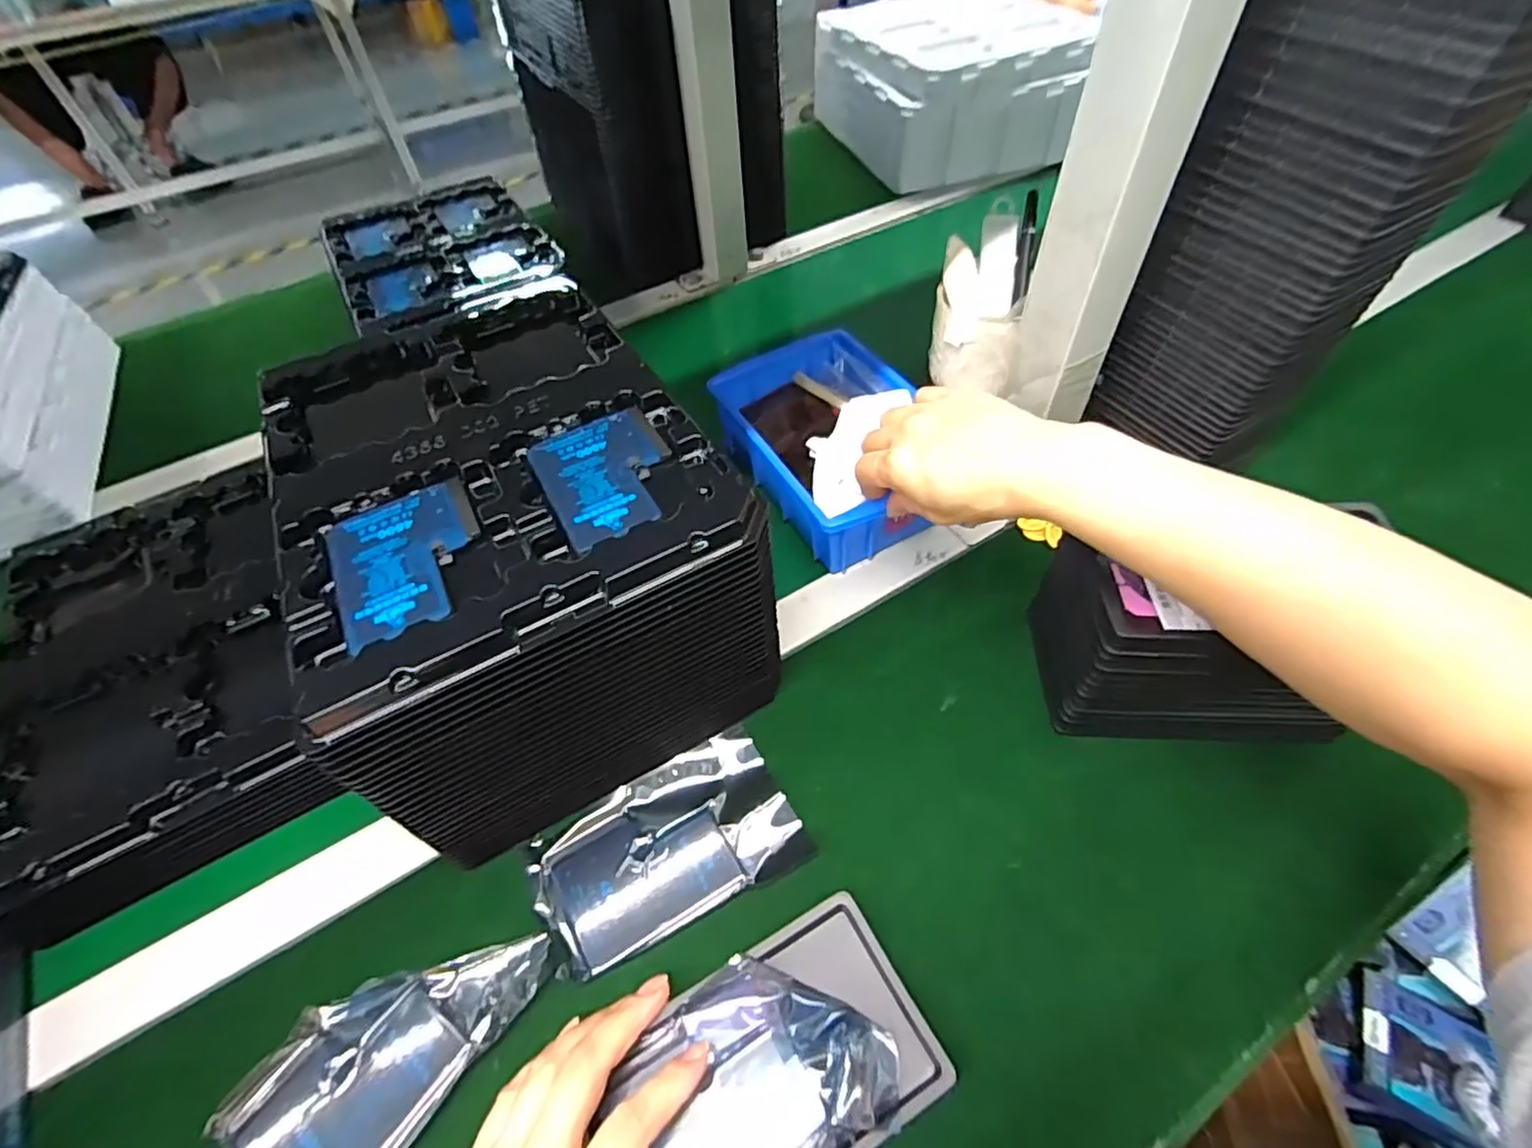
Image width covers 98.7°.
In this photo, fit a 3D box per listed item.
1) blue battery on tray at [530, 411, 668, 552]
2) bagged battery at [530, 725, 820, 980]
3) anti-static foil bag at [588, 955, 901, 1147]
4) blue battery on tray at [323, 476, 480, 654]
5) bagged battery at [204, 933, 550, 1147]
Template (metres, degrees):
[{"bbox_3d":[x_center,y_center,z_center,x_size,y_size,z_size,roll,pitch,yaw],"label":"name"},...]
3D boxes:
[{"bbox_3d":[-0.081,-0.052,0.338,0.065,0.007,0.092,-24,54,-14],"label":"blue battery on tray"},{"bbox_3d":[-0.057,0.152,0.372,0.141,0.006,0.086,-25,55,-14],"label":"bagged battery"},{"bbox_3d":[-0.010,0.230,0.300,0.126,0.016,0.082,-26,55,-14],"label":"anti-static foil bag"},{"bbox_3d":[-0.169,-0.008,0.311,0.067,0.009,0.093,-26,55,-16],"label":"blue battery on tray"},{"bbox_3d":[-0.185,0.231,0.324,0.080,0.010,0.142,30,61,24],"label":"bagged battery"}]

